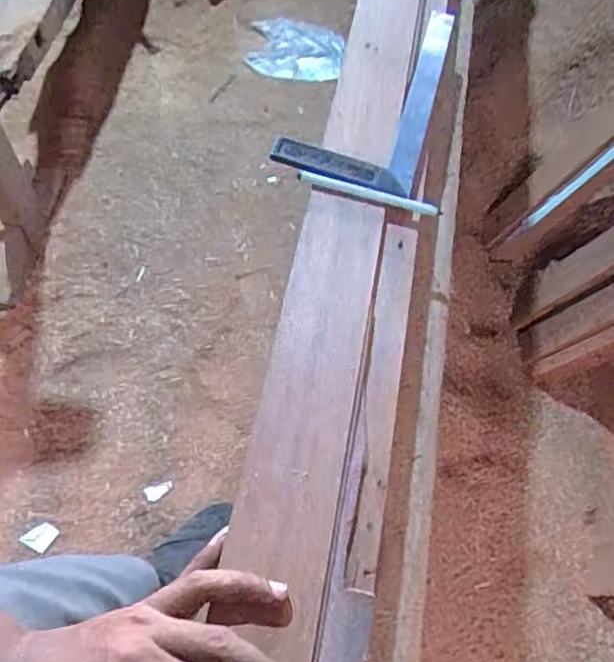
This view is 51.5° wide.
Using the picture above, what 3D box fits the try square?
[{"bbox_3d":[0.061,-0.235,0.614,0.122,0.026,0.251,16,64,3],"label":"try square"}]

